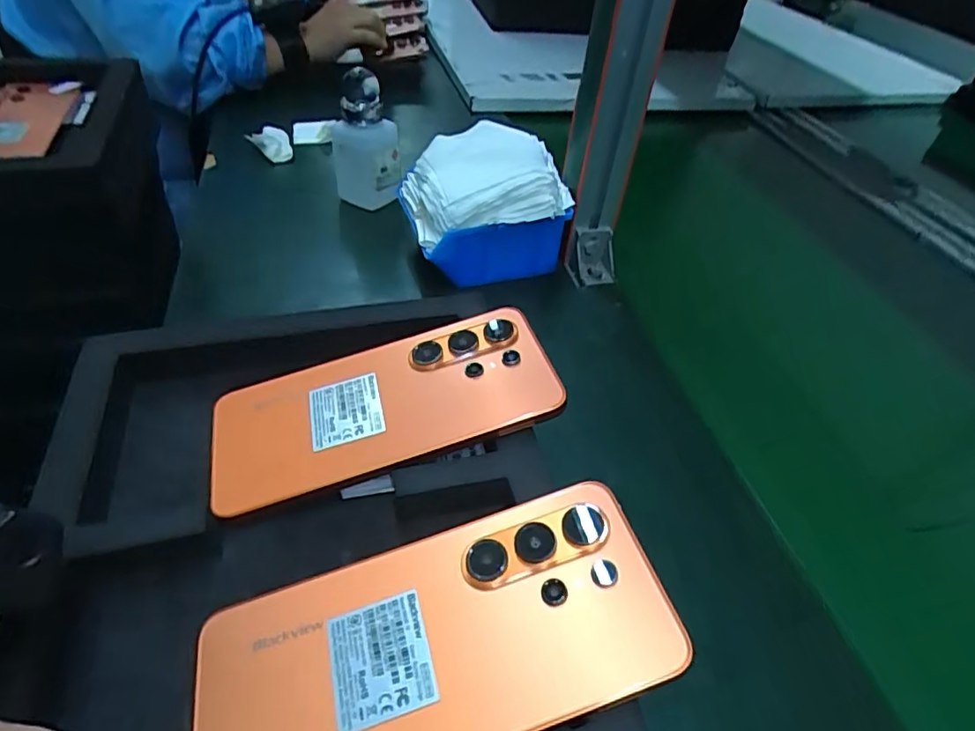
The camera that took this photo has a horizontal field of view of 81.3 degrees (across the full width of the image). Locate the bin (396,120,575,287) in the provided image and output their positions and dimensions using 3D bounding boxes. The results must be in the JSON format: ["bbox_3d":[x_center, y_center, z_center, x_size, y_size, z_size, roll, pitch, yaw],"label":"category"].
[{"bbox_3d":[-0.002,-0.145,0.503,0.132,0.095,0.121,-8,46,-15],"label":"bin"}]

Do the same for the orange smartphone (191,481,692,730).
[{"bbox_3d":[-0.021,0.099,0.204,0.168,0.005,0.077,-17,47,-4],"label":"orange smartphone"}]

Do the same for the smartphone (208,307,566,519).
[{"bbox_3d":[-0.053,0.021,0.283,0.170,0.009,0.077,-16,47,-4],"label":"smartphone"}]

